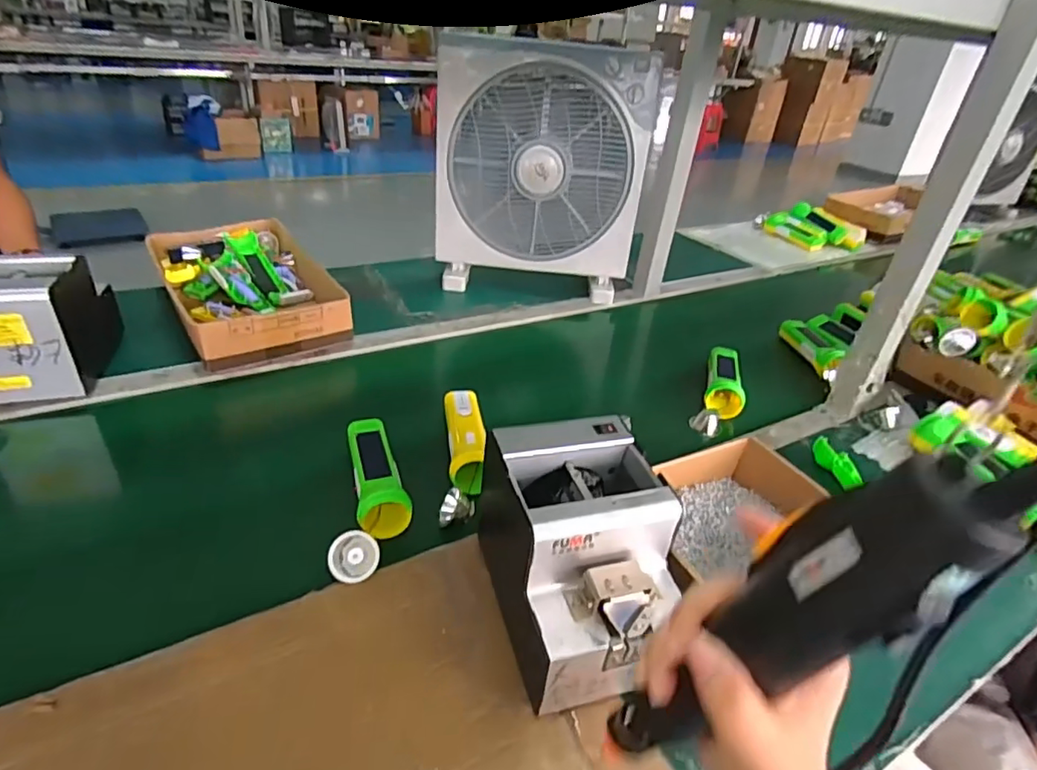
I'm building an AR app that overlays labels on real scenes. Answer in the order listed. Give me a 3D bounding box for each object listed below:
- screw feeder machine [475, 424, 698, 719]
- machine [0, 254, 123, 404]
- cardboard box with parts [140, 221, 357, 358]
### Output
[{"bbox_3d":[0.052,0.140,0.477,0.129,0.143,0.173,-7,36,-18],"label":"screw feeder machine"},{"bbox_3d":[-0.599,-0.080,0.705,0.119,0.141,0.169,-5,36,-14],"label":"machine"},{"bbox_3d":[-0.440,-0.166,0.919,0.219,0.069,0.409,-17,40,-30],"label":"cardboard box with parts"}]

